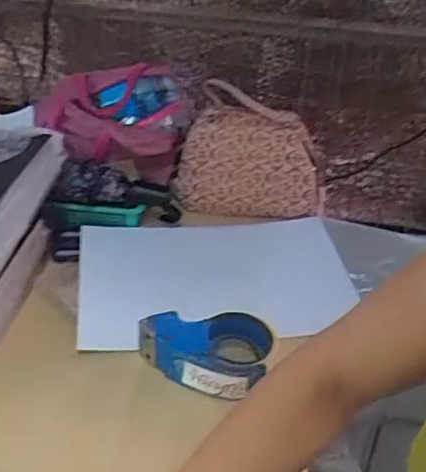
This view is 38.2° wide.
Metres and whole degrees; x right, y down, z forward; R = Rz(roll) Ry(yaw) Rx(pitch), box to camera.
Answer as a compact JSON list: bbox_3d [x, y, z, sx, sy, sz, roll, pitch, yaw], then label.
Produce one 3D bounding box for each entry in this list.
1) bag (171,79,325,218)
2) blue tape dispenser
[{"bbox_3d":[0.063,-0.125,1.005,0.233,0.156,0.103,3,36,1],"label":"bag"},{"bbox_3d":[-0.007,0.142,0.728,0.161,0.061,0.099,0,36,-4],"label":"blue tape dispenser"}]

